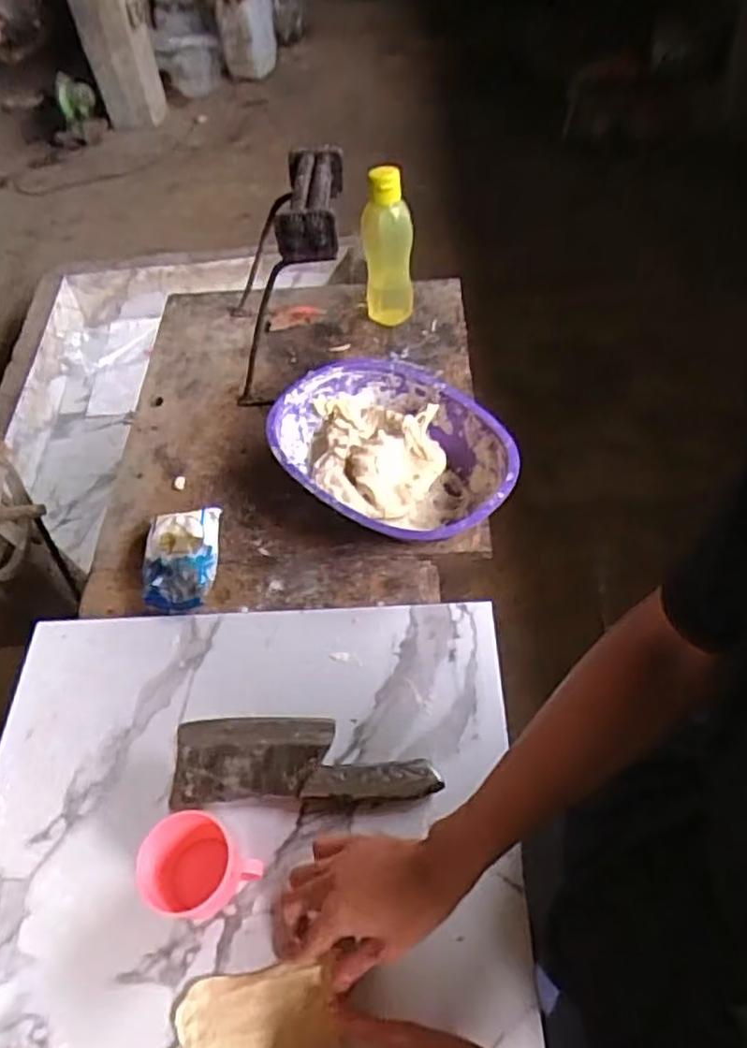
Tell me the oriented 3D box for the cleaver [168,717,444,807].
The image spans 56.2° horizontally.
[{"bbox_3d":[-0.067,0.214,0.649,0.242,0.025,0.082,-2,54,3],"label":"cleaver"}]

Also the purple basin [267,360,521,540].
[{"bbox_3d":[0.025,-0.080,0.848,0.228,0.086,0.306,-39,58,-21],"label":"purple basin"}]

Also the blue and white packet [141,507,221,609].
[{"bbox_3d":[-0.220,0.042,0.803,0.088,0.035,0.128,-8,52,0],"label":"blue and white packet"}]

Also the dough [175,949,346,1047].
[{"bbox_3d":[-0.090,0.384,0.535,0.119,0.007,0.070,-10,54,2],"label":"dough"}]

